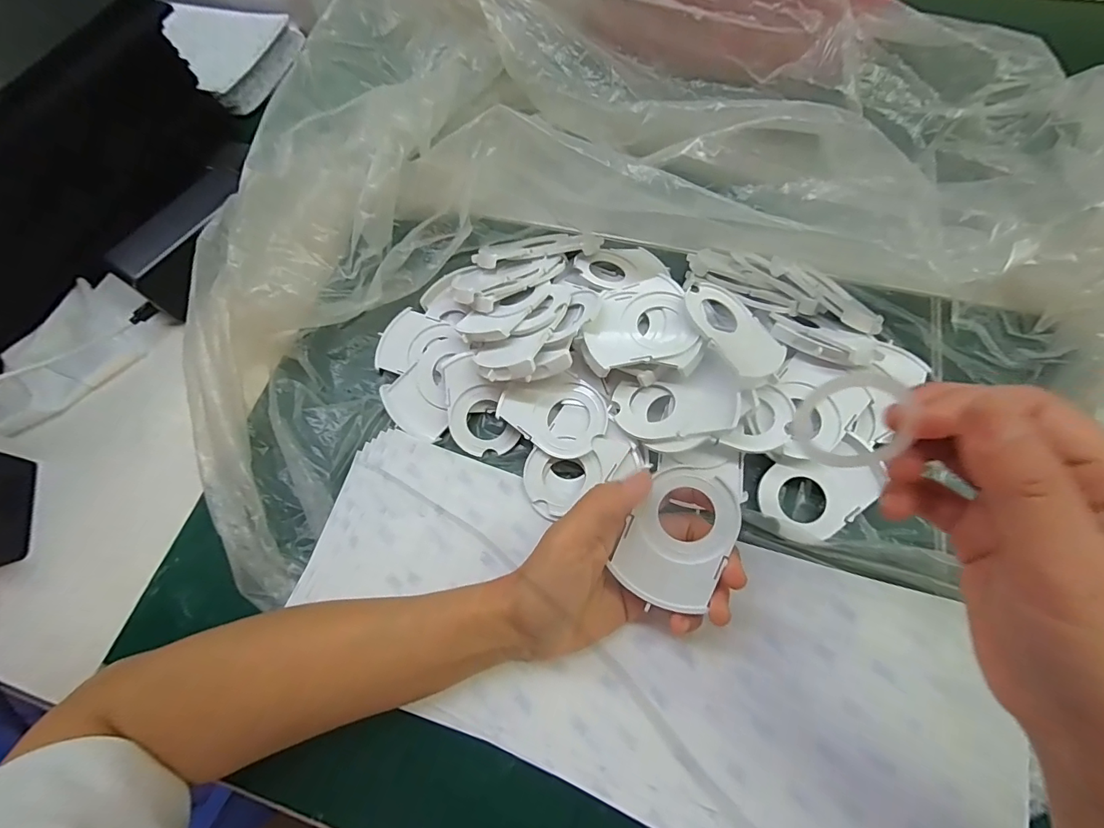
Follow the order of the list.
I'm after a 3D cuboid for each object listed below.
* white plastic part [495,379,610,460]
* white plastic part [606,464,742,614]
[{"bbox_3d":[0.001,-0.002,0.324,0.073,0.004,0.051,34,83,17],"label":"white plastic part"},{"bbox_3d":[0.069,0.067,0.253,0.051,0.004,0.075,24,96,12],"label":"white plastic part"}]

